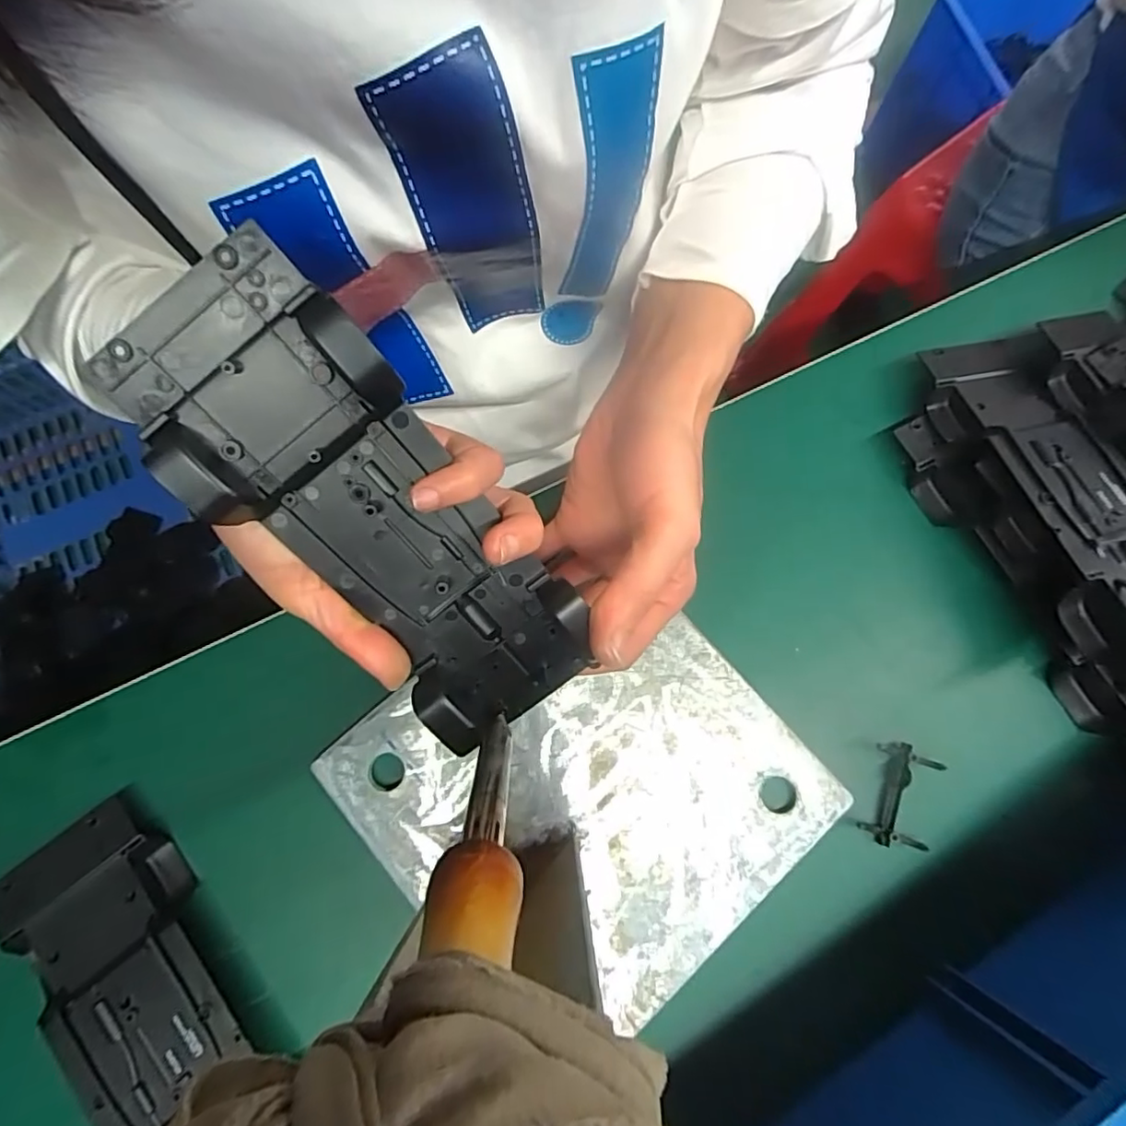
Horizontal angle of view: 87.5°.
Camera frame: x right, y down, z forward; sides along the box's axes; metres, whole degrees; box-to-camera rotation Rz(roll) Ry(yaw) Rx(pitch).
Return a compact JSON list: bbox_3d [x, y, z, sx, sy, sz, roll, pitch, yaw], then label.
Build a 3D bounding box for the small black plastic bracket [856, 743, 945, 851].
[{"bbox_3d":[0.171,0.118,0.298,0.028,0.012,0.050,19,77,4],"label":"small black plastic bracket"}]

